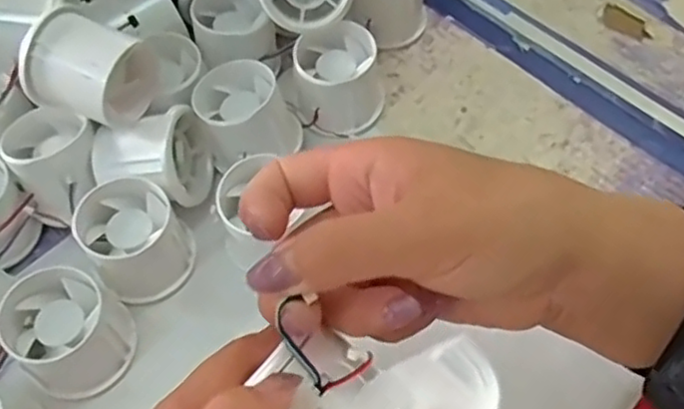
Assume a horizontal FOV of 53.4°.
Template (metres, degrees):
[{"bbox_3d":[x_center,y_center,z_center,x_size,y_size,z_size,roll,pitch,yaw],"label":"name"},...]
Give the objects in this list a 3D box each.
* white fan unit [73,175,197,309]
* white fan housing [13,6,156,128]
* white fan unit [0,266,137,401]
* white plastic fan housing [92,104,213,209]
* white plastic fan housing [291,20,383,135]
[{"bbox_3d":[-0.115,0.018,0.378,0.050,0.042,0.054,-1,59,1],"label":"white fan unit"},{"bbox_3d":[-0.137,-0.072,0.373,0.052,0.057,0.050,15,61,10],"label":"white fan housing"},{"bbox_3d":[-0.140,0.066,0.351,0.051,0.046,0.055,-1,59,1],"label":"white fan unit"},{"bbox_3d":[-0.110,-0.027,0.396,0.059,0.047,0.052,3,59,3],"label":"white plastic fan housing"},{"bbox_3d":[-0.002,-0.076,0.432,0.052,0.053,0.049,-14,60,-7],"label":"white plastic fan housing"}]

